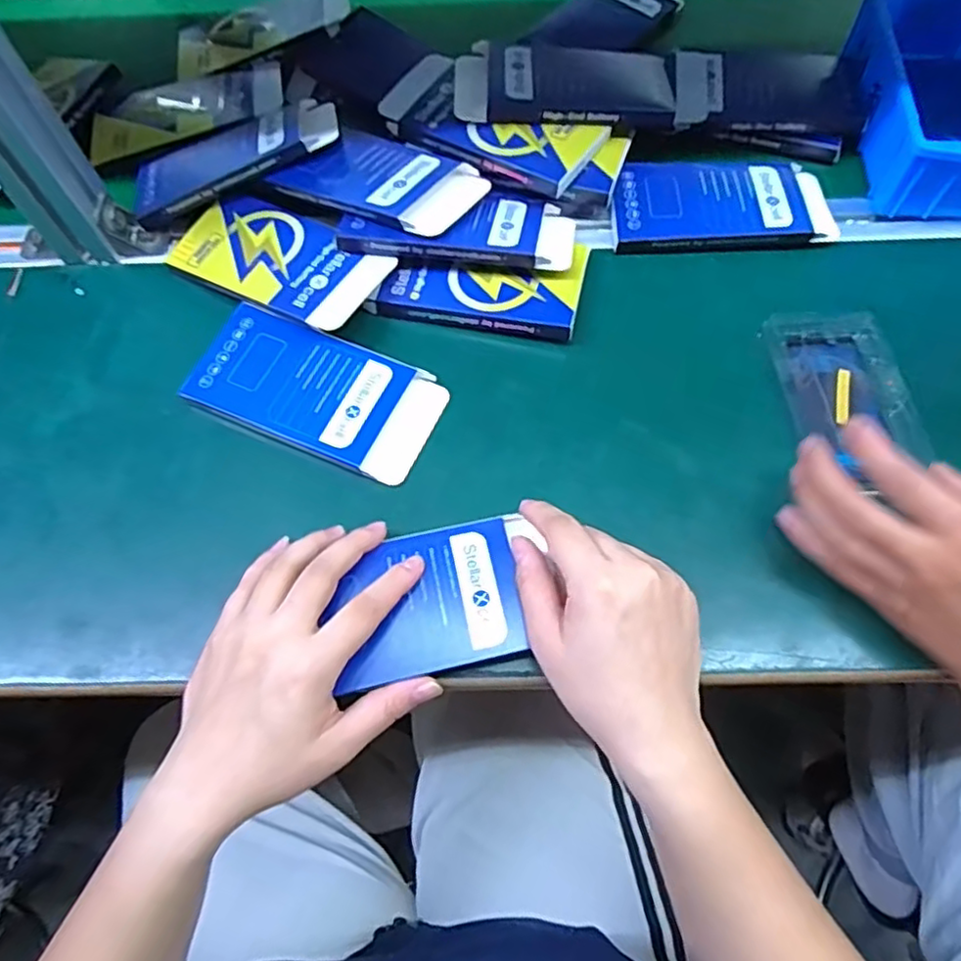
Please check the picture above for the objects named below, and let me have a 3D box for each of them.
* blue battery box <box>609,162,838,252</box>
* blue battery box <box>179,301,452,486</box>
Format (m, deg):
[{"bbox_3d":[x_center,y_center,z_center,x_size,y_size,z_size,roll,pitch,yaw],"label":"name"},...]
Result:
[{"bbox_3d":[0.171,-0.198,0.472,0.150,0.013,0.082,2,64,3],"label":"blue battery box"},{"bbox_3d":[-0.105,-0.057,0.421,0.154,0.019,0.078,21,67,12],"label":"blue battery box"}]

